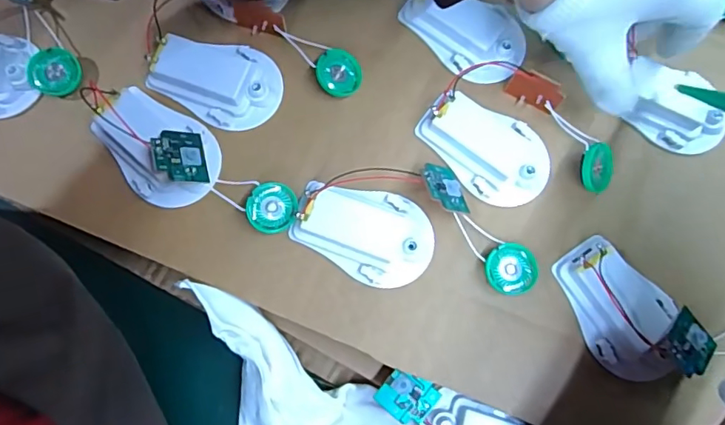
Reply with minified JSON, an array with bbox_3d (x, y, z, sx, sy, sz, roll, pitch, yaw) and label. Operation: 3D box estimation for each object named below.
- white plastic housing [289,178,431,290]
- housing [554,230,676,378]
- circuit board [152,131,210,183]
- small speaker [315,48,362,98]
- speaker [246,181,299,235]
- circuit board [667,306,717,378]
[{"bbox_3d":[0.001,0.010,0.292,0.077,0.020,0.052,16,78,5],"label":"white plastic housing"},{"bbox_3d":[0.141,0.054,0.285,0.043,0.021,0.078,-29,78,-5],"label":"housing"},{"bbox_3d":[-0.102,-0.030,0.289,0.029,0.008,0.031,1,66,-36],"label":"circuit board"},{"bbox_3d":[-0.014,-0.084,0.314,0.027,0.009,0.026,-11,77,-1],"label":"small speaker"},{"bbox_3d":[-0.051,-0.002,0.295,0.028,0.004,0.028,-2,100,-14],"label":"speaker"},{"bbox_3d":[0.175,0.071,0.277,0.026,0.004,0.030,-39,93,-19],"label":"circuit board"}]

